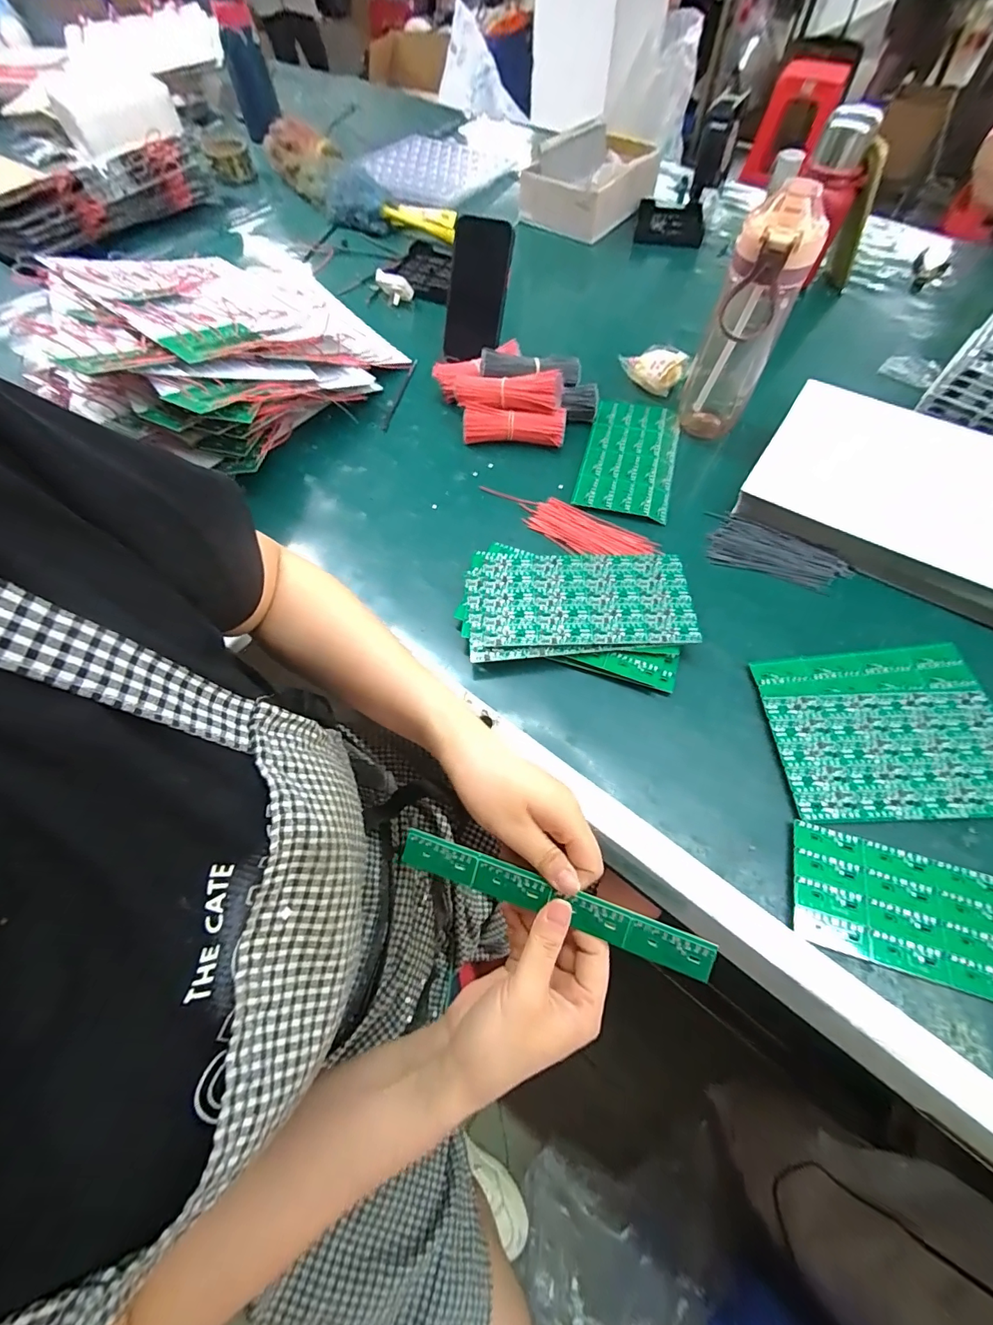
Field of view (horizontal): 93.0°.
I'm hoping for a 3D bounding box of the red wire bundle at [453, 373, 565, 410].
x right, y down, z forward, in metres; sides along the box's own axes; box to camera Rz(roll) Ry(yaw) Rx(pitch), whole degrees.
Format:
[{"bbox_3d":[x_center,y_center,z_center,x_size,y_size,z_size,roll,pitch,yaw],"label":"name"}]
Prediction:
[{"bbox_3d":[0.013,-0.315,0.547,0.124,0.024,0.032,5,62,3],"label":"red wire bundle"}]

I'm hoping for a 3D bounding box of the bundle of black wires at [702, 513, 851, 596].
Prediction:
[{"bbox_3d":[0.288,-0.114,0.483,0.135,0.009,0.066,20,64,11],"label":"bundle of black wires"}]

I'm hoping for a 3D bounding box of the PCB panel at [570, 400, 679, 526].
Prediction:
[{"bbox_3d":[0.156,-0.241,0.554,0.102,0.012,0.181,14,63,8],"label":"PCB panel"}]

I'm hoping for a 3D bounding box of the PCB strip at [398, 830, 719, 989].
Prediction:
[{"bbox_3d":[0.031,0.144,0.286,0.190,0.004,0.022,16,89,12],"label":"PCB strip"}]

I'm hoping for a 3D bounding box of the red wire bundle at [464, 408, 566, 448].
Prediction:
[{"bbox_3d":[0.021,-0.278,0.561,0.119,0.035,0.026,3,62,2],"label":"red wire bundle"}]

